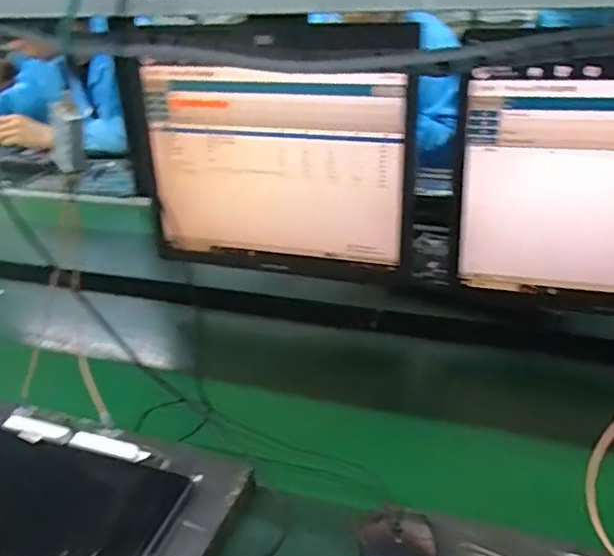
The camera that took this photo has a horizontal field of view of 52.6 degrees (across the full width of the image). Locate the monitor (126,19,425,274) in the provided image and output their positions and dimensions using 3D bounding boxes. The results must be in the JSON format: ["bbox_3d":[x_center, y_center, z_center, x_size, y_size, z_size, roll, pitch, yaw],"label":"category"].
[{"bbox_3d":[-0.040,-0.145,0.823,0.368,0.283,0.065,9,31,21],"label":"monitor"}]

